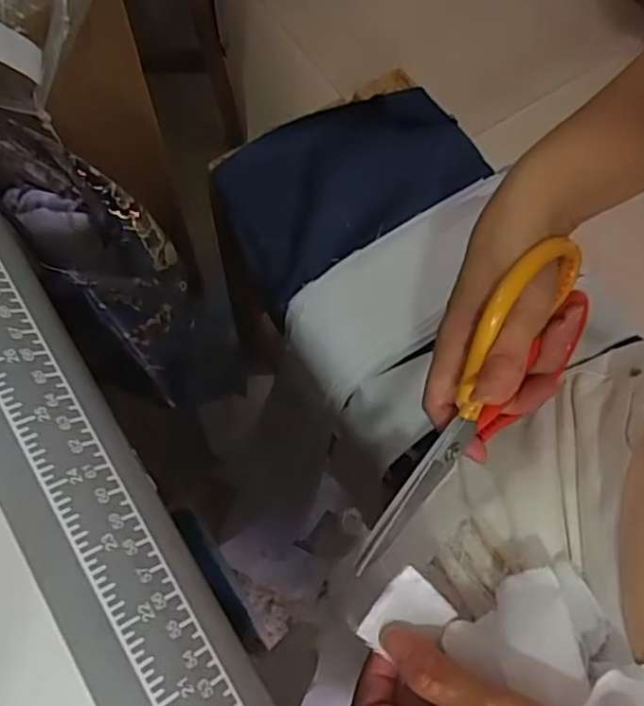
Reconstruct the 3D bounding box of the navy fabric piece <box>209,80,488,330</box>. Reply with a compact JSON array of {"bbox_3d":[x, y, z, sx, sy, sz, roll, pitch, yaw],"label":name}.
[{"bbox_3d":[0.017,-0.162,0.598,0.247,0.035,0.148,-36,75,-14],"label":"navy fabric piece"}]

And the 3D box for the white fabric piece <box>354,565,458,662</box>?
[{"bbox_3d":[0.040,0.128,0.310,0.032,0.007,0.040,42,73,12],"label":"white fabric piece"}]

